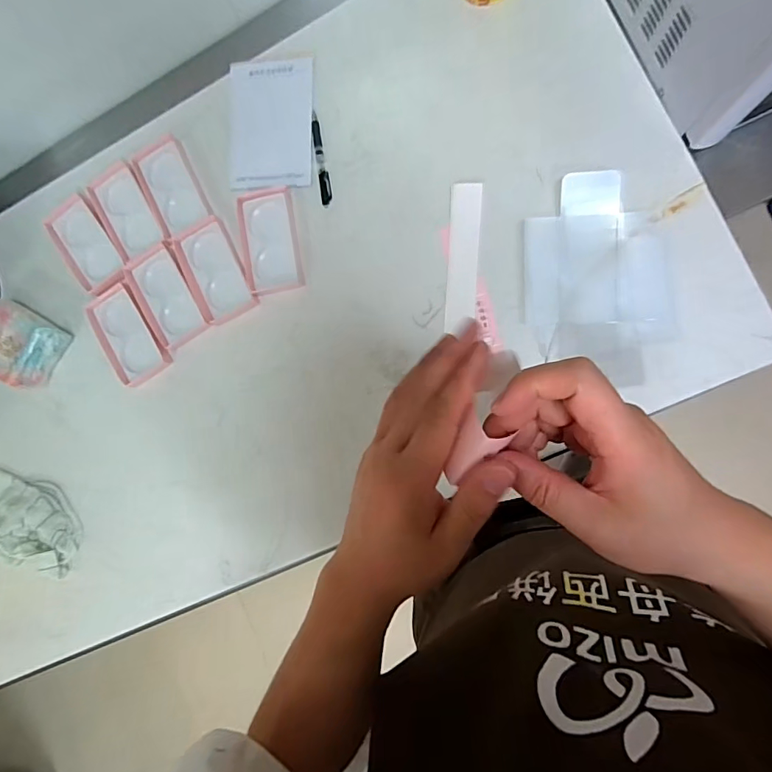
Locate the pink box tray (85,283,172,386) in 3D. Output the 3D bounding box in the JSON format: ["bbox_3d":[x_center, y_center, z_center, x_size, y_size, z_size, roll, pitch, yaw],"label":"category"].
[{"bbox_3d":[-0.399,-0.078,0.714,0.083,0.016,0.144,-32,85,8],"label":"pink box tray"}]

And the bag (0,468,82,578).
[{"bbox_3d":[-0.557,0.218,0.727,0.149,0.044,0.127,17,93,9],"label":"bag"}]

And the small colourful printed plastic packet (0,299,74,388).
[{"bbox_3d":[-0.577,-0.067,0.723,0.121,0.049,0.105,30,95,8],"label":"small colourful printed plastic packet"}]

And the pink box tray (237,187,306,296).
[{"bbox_3d":[-0.170,-0.212,0.676,0.082,0.013,0.147,-10,88,9],"label":"pink box tray"}]

